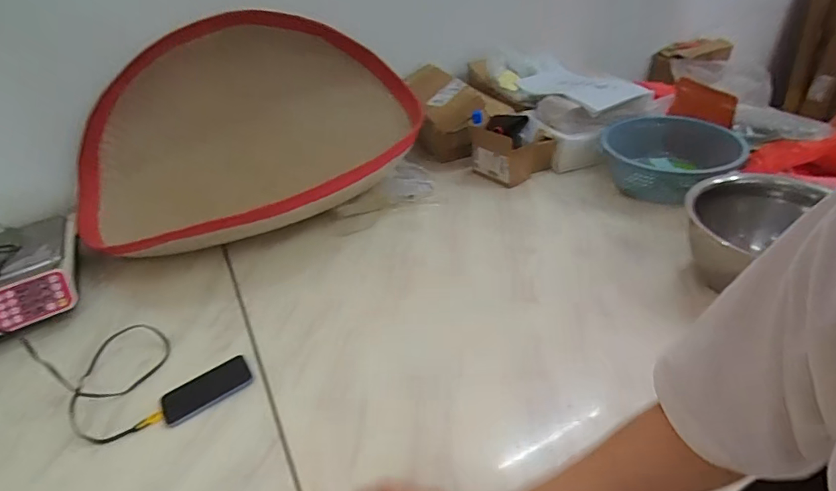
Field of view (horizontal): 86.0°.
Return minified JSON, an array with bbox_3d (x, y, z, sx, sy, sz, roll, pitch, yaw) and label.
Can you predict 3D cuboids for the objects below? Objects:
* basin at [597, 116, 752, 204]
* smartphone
[{"bbox_3d":[0.636,-0.221,1.151,0.307,0.115,0.322,-3,39,2],"label":"basin"},{"bbox_3d":[-0.354,0.239,0.753,0.140,0.007,0.077,-26,44,-24],"label":"smartphone"}]

